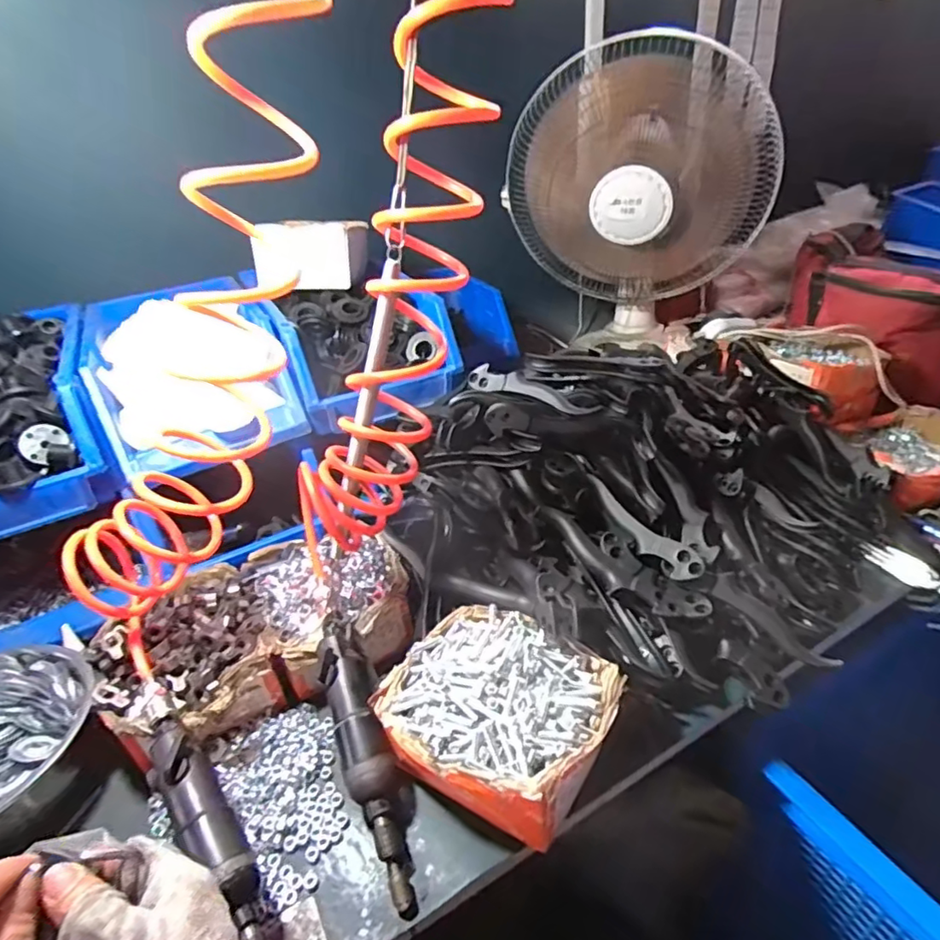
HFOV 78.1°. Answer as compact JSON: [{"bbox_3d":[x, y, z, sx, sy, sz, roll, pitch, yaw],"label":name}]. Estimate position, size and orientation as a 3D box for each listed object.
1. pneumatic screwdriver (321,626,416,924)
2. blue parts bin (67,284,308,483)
[{"bbox_3d":[-0.086,0.228,0.474,0.043,0.046,0.231,-16,56,-15],"label":"pneumatic screwdriver"},{"bbox_3d":[-0.346,-0.125,0.714,0.203,0.124,0.332,-19,35,-20],"label":"blue parts bin"}]

